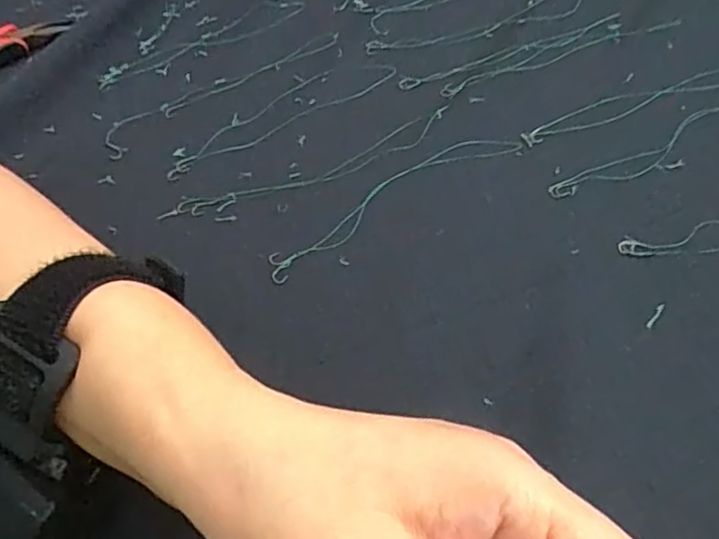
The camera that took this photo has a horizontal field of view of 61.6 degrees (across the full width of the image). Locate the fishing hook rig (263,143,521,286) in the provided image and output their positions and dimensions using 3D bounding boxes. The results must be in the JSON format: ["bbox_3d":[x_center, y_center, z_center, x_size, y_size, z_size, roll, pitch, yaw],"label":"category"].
[{"bbox_3d":[0.018,-0.038,0.309,0.149,0.004,0.024,-30,56,-17],"label":"fishing hook rig"}]

